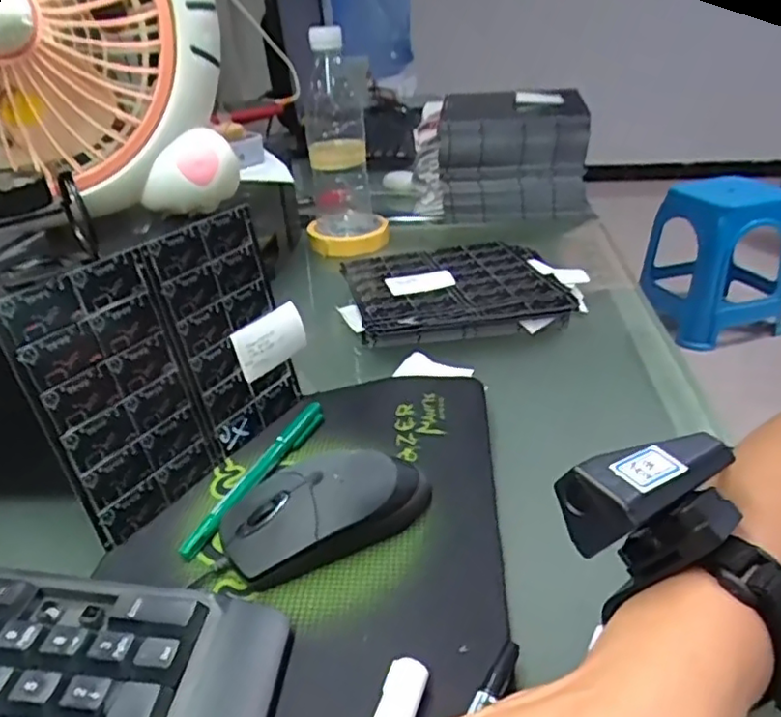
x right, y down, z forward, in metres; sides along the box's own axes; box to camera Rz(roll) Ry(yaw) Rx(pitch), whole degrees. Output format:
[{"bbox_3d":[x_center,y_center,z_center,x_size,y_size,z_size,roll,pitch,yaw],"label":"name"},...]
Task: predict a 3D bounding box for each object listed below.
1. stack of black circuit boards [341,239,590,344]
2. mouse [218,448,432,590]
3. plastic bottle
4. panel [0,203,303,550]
[{"bbox_3d":[0.065,-0.064,0.564,0.209,0.026,0.148,-7,30,-4],"label":"stack of black circuit boards"},{"bbox_3d":[-0.032,0.076,0.327,0.109,0.031,0.051,-15,32,-19],"label":"mouse"},{"bbox_3d":[-0.062,-0.237,0.684,0.073,0.208,0.056,-6,30,-4],"label":"plastic bottle"},{"bbox_3d":[-0.121,0.002,0.362,0.004,0.140,0.160,6,31,34],"label":"panel"}]

